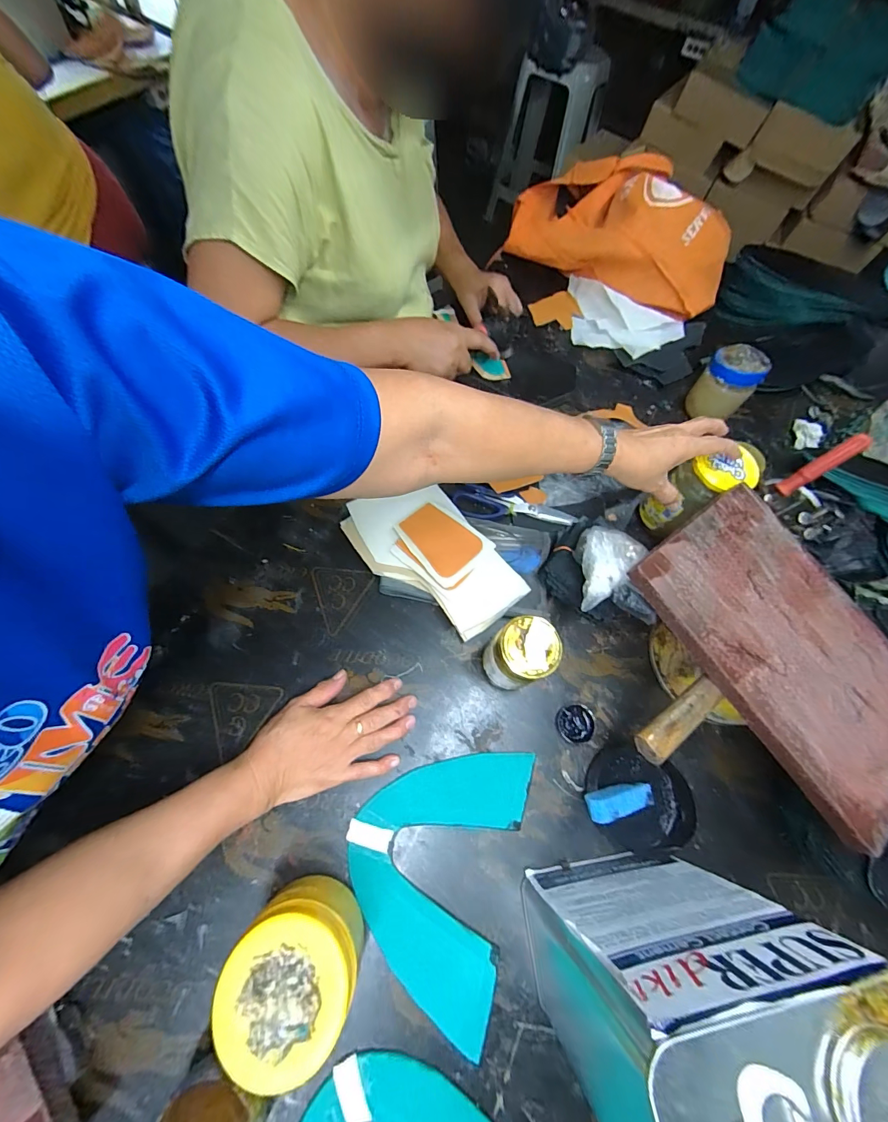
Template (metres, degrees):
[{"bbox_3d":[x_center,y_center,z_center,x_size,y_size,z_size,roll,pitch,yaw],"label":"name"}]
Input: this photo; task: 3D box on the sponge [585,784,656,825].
[{"bbox_3d":[0.175,0.234,0.388,0.089,0.018,0.024,7,64,-30],"label":"sponge"}]

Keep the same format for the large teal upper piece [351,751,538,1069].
[{"bbox_3d":[-0.013,0.297,0.391,0.161,0.010,0.227,17,66,2],"label":"large teal upper piece"}]

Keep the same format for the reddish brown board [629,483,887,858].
[{"bbox_3d":[0.324,0.077,0.369,0.183,0.016,0.282,-32,80,-20],"label":"reddish brown board"}]

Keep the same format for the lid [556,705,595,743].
[{"bbox_3d":[0.149,0.184,0.450,0.040,0.007,0.039,3,67,-4],"label":"lid"}]

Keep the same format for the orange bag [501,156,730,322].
[{"bbox_3d":[0.316,-0.605,0.725,0.409,0.143,0.206,27,67,7],"label":"orange bag"}]

